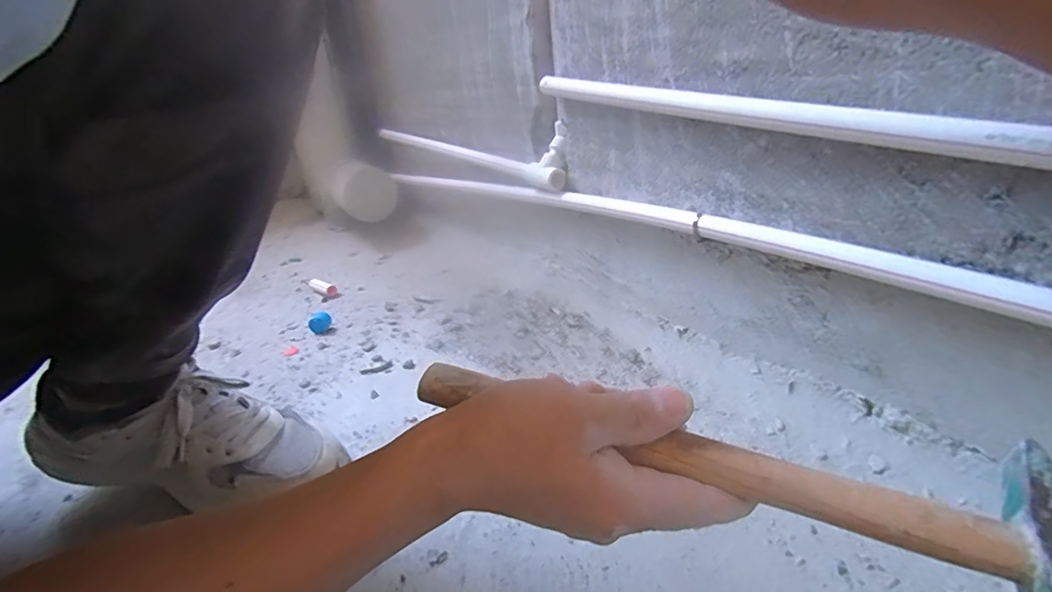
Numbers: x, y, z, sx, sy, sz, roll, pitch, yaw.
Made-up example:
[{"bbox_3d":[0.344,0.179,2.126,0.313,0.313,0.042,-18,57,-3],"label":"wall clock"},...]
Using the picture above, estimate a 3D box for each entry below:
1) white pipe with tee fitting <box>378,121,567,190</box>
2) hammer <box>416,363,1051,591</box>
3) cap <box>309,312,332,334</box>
[{"bbox_3d":[-0.134,-0.271,0.869,0.035,0.069,0.648,-21,29,-27],"label":"white pipe with tee fitting"},{"bbox_3d":[0.082,0.079,0.250,0.305,0.032,0.090,13,32,22],"label":"hammer"},{"bbox_3d":[-0.302,0.039,0.735,0.031,0.024,0.021,-20,29,-24],"label":"cap"}]

